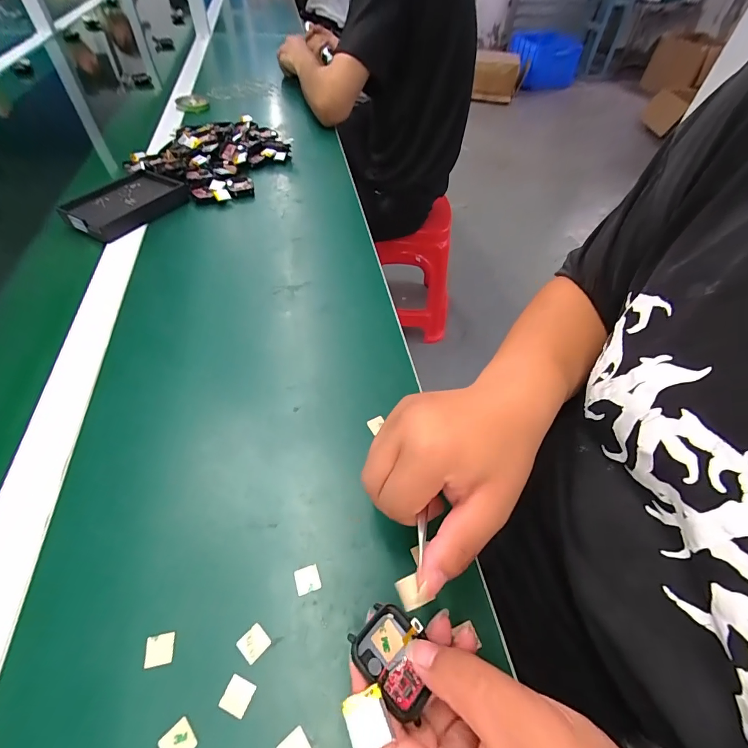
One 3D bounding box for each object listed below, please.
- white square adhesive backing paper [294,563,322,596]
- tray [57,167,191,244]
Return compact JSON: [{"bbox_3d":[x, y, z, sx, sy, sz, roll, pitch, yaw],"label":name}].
[{"bbox_3d":[-0.045,0.140,0.256,0.016,0.004,0.016,-15,54,-15],"label":"white square adhesive backing paper"},{"bbox_3d":[-0.347,-0.239,0.521,0.095,0.020,0.142,27,55,17],"label":"tray"}]

